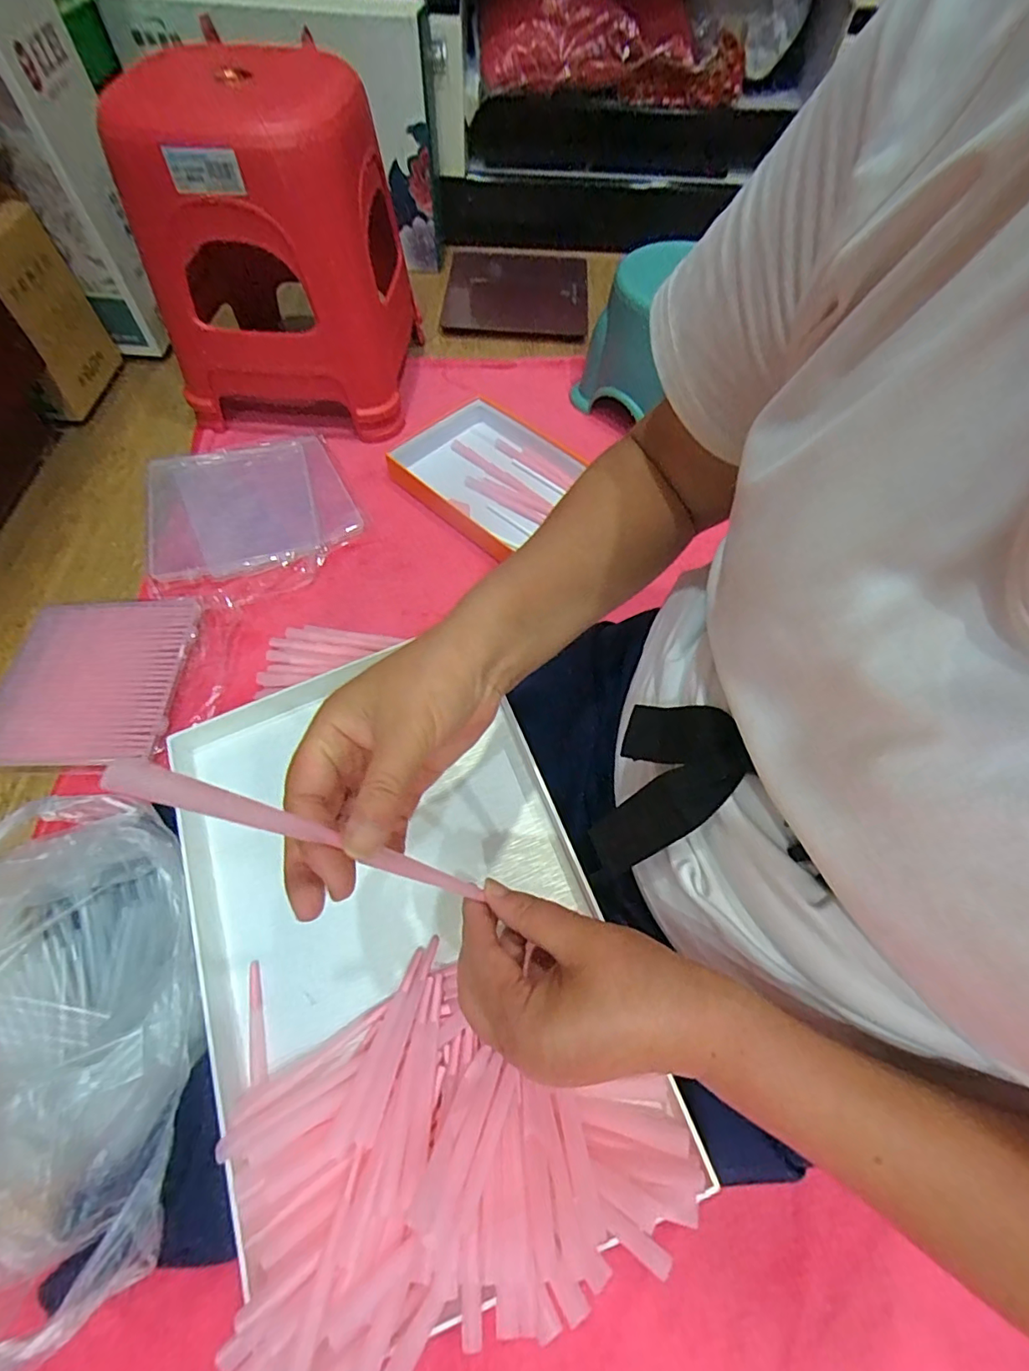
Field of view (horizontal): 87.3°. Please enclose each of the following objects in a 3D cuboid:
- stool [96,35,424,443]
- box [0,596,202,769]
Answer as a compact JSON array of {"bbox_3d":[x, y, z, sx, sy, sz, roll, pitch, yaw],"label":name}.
[{"bbox_3d":[-0.325,-0.581,0.748,0.304,0.352,0.304,0,62,-2],"label":"stool"},{"bbox_3d":[-0.474,-0.007,0.608,0.200,0.027,0.207,1,62,-1],"label":"box"}]

